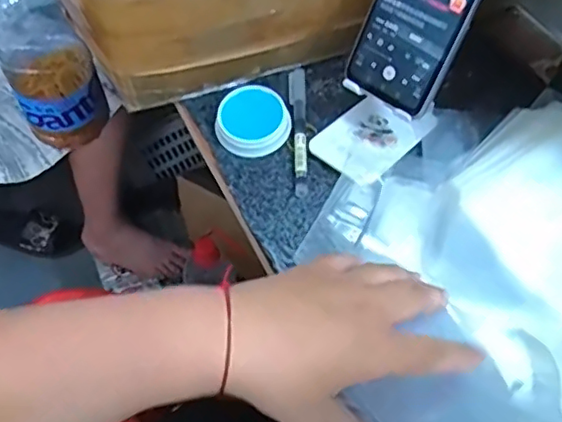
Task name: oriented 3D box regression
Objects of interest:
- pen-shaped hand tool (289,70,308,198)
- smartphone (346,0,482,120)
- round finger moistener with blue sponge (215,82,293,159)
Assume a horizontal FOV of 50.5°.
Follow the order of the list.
[{"bbox_3d":[0.015,-0.074,0.516,0.015,0.010,0.145,1,53,-2],"label":"pen-shaped hand tool"},{"bbox_3d":[0.106,-0.155,0.439,0.075,0.160,0.008,34,31,20],"label":"smartphone"},{"bbox_3d":[-0.025,-0.076,0.506,0.056,0.030,0.054,1,53,-2],"label":"round finger moistener with blue sponge"}]

